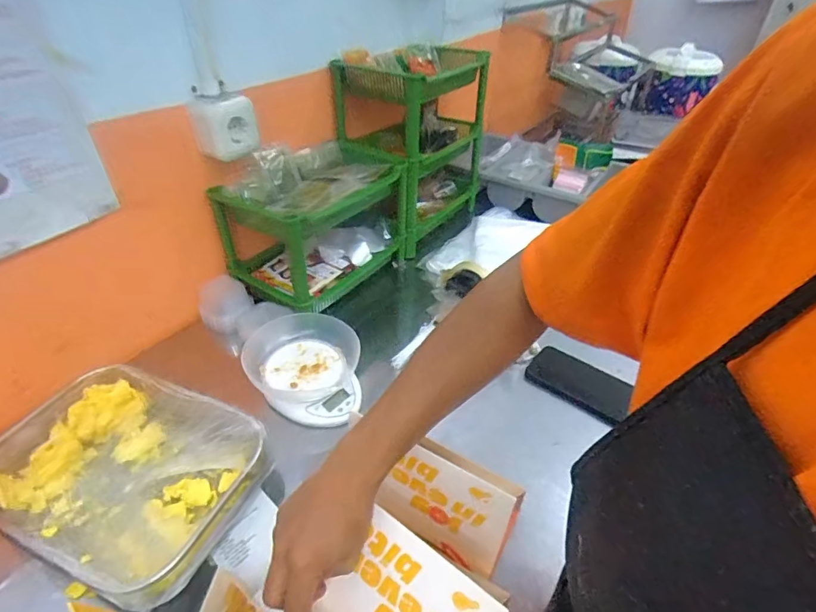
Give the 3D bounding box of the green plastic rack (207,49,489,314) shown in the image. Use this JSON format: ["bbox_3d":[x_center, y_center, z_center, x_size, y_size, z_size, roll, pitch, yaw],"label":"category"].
[{"bbox_3d":[-0.070,-0.272,0.899,0.196,0.319,0.611,25,44,26],"label":"green plastic rack"}]

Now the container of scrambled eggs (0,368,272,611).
[{"bbox_3d":[-0.325,0.194,0.537,0.289,0.067,0.211,16,41,17],"label":"container of scrambled eggs"}]

